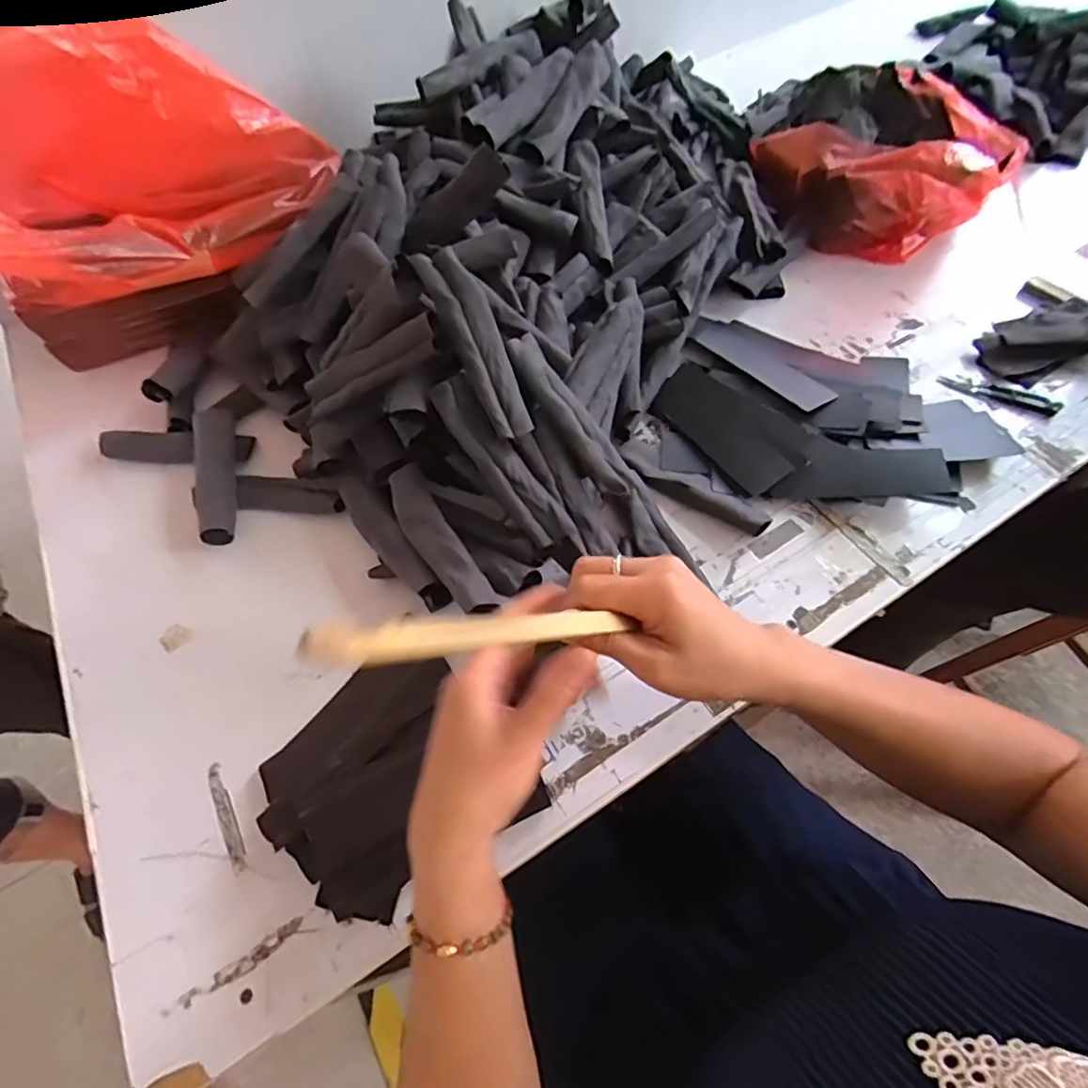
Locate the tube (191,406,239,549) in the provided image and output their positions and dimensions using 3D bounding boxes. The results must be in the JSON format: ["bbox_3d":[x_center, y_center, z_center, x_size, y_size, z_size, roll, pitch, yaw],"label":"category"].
[{"bbox_3d":[-0.310,-0.065,0.549,0.033,0.030,0.145,-15,61,-5],"label":"tube"}]

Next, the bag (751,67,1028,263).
[{"bbox_3d":[0.405,-0.457,0.682,0.254,0.110,0.247,-18,61,-6],"label":"bag"}]

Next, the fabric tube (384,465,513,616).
[{"bbox_3d":[-0.084,-0.006,0.452,0.035,0.015,0.152,-31,62,-13],"label":"fabric tube"}]

